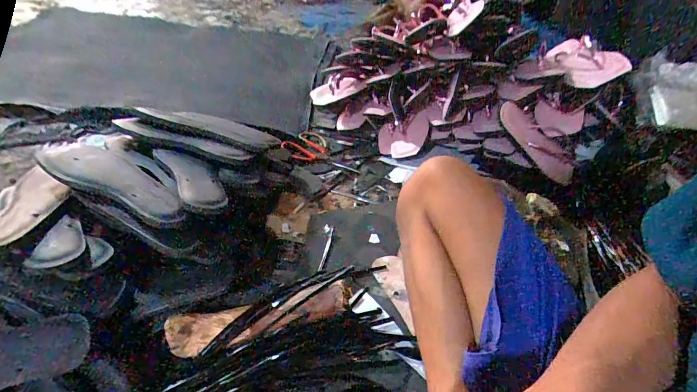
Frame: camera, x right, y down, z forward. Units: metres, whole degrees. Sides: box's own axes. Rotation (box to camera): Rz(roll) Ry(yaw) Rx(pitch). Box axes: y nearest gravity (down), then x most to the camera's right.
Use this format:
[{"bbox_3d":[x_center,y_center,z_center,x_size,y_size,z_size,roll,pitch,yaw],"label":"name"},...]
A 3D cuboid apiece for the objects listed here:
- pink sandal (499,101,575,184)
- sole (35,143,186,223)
[{"bbox_3d":[0.421,-0.120,0.826,0.228,0.062,0.054,41,43,-16],"label":"pink sandal"},{"bbox_3d":[-0.360,-0.028,0.569,0.259,0.031,0.093,26,47,17],"label":"sole"}]

